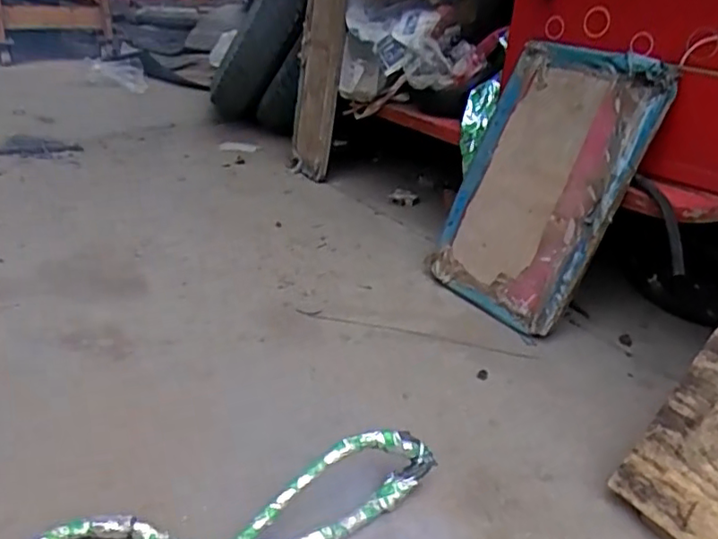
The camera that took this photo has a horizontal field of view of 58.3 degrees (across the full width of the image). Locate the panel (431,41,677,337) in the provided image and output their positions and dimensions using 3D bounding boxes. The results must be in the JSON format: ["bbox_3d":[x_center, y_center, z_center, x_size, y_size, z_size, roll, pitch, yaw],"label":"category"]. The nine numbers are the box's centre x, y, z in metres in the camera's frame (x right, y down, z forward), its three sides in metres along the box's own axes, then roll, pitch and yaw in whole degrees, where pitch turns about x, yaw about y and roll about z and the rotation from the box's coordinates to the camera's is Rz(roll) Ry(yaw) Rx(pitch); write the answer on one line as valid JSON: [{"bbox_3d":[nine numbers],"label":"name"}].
[{"bbox_3d":[0.299,-0.145,1.089,0.055,0.454,0.292,7,20,-48],"label":"panel"}]

